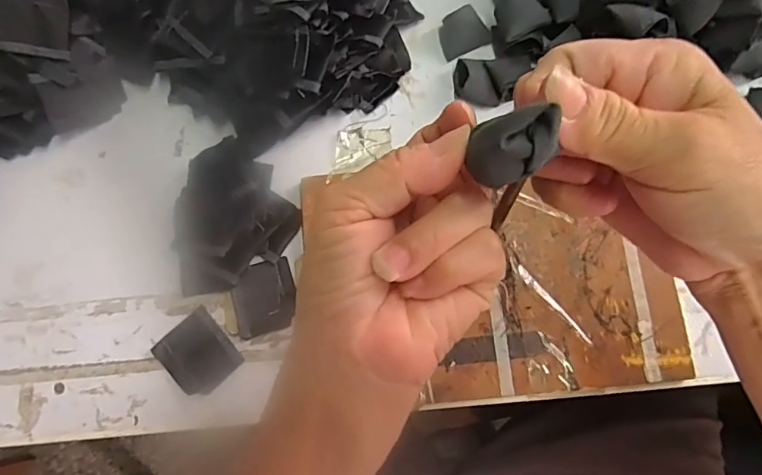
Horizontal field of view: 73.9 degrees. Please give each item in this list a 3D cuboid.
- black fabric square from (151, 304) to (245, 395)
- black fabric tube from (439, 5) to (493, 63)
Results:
[{"bbox_3d":[-0.134,0.086,0.371,0.049,0.004,0.056,-44,73,-4],"label":"black fabric square"},{"bbox_3d":[0.070,-0.174,0.429,0.041,0.017,0.035,-25,76,-6],"label":"black fabric tube"}]

